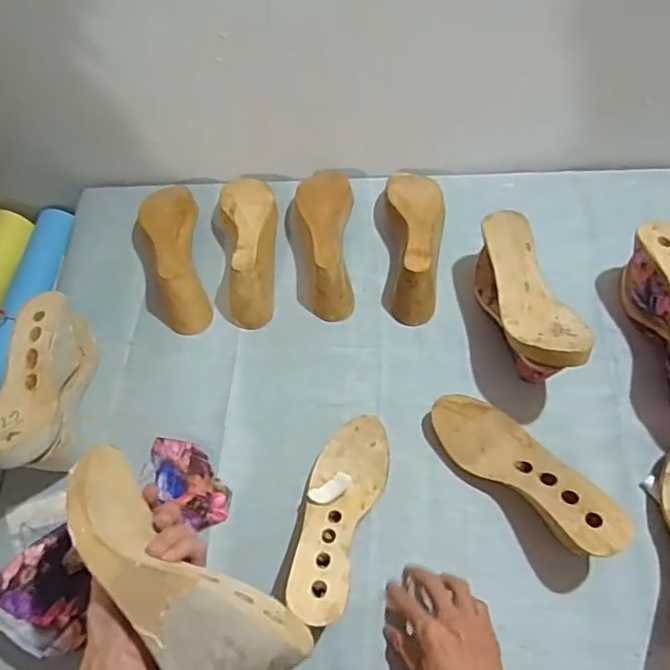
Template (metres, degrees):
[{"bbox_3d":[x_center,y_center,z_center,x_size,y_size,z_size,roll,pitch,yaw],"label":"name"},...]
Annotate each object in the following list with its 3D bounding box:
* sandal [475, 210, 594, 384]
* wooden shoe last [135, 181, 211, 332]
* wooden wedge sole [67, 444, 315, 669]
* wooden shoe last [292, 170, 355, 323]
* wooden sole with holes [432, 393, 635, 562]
[{"bbox_3d":[0.234,-0.045,0.722,0.083,0.129,0.236,-7,62,0],"label":"sandal"},{"bbox_3d":[-0.235,-0.125,0.824,0.086,0.073,0.244,-11,62,-2],"label":"wooden shoe last"},{"bbox_3d":[-0.133,0.176,0.437,0.240,0.072,0.082,31,68,30],"label":"wooden wedge sole"},{"bbox_3d":[-0.013,-0.141,0.820,0.087,0.077,0.239,-7,62,0],"label":"wooden shoe last"},{"bbox_3d":[0.207,0.143,0.643,0.084,0.076,0.235,-37,66,-15],"label":"wooden sole with holes"}]

